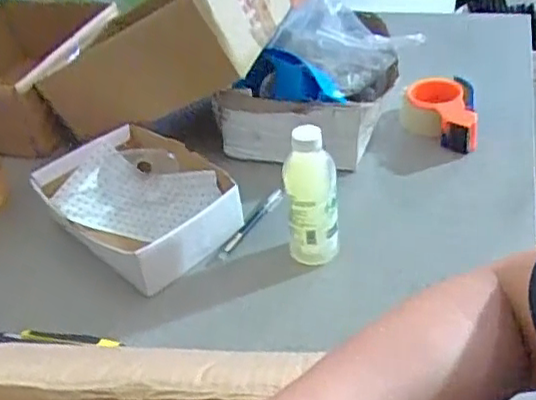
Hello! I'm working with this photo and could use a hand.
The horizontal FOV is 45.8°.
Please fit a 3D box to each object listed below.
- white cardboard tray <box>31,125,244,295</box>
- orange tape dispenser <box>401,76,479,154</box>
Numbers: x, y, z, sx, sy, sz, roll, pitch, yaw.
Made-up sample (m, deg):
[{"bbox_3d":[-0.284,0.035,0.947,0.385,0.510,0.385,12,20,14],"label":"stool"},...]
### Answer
[{"bbox_3d":[-0.164,0.002,0.811,0.179,0.072,0.249,-33,45,-28],"label":"white cardboard tray"},{"bbox_3d":[0.244,-0.124,0.918,0.100,0.075,0.125,1,40,10],"label":"orange tape dispenser"}]

